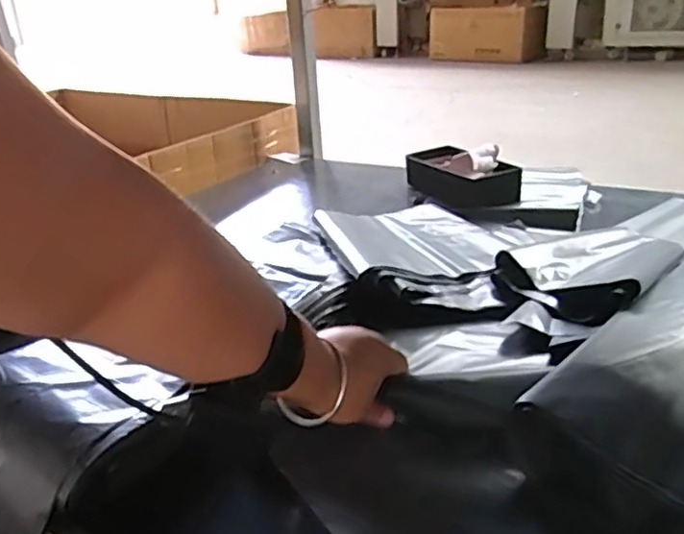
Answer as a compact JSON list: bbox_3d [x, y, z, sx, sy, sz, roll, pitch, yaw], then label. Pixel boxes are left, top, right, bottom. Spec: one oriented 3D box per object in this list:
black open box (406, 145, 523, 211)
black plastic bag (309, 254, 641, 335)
[{"bbox_3d":[0.207,-0.162,1.102,0.100,0.056,0.238,-14,27,-21],"label":"black open box"},{"bbox_3d":[0.140,0.020,0.707,0.321,0.058,0.136,3,25,13],"label":"black plastic bag"}]

